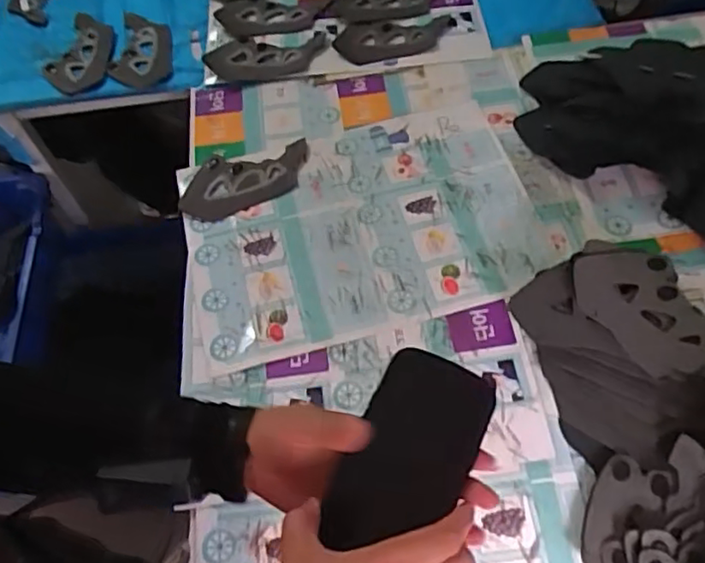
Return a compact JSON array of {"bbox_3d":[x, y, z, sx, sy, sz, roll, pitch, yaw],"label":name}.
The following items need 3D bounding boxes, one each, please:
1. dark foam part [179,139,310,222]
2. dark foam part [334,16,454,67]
[{"bbox_3d":[-0.178,-0.165,1.044,0.218,0.016,0.129,-10,60,-3],"label":"dark foam part"},{"bbox_3d":[0.079,-0.456,1.183,0.223,0.015,0.094,-8,60,-2],"label":"dark foam part"}]

